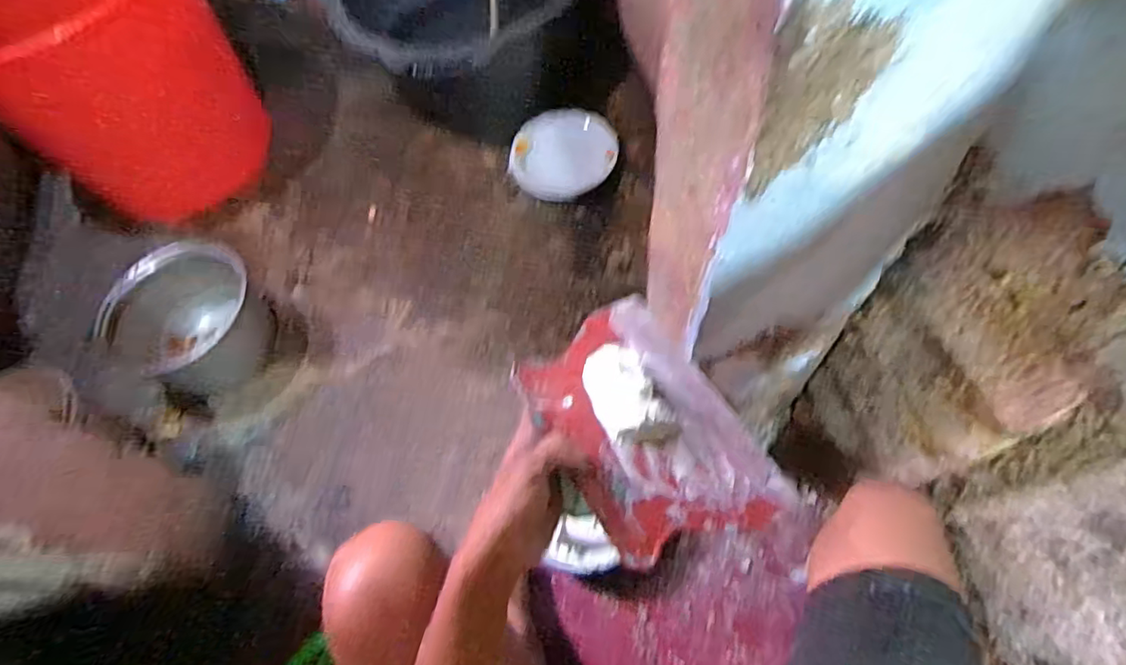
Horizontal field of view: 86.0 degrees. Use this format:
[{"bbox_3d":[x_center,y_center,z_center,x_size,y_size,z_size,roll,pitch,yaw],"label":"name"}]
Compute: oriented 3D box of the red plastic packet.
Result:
[{"bbox_3d":[0.064,0.071,0.467,0.138,0.038,0.206,-29,66,-14],"label":"red plastic packet"}]

